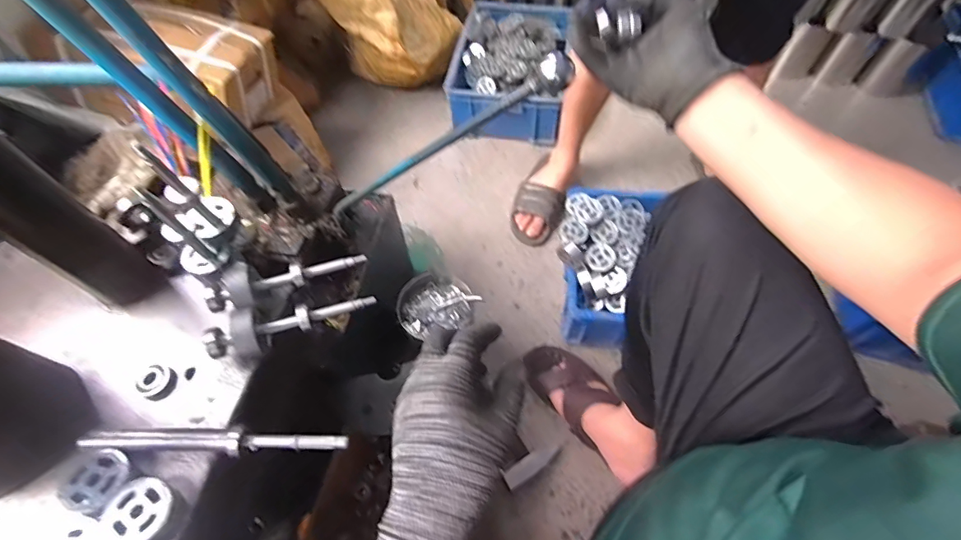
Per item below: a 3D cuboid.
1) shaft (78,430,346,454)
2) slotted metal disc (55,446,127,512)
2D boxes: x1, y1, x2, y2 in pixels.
[{"bbox_3d":[-0.244,0.158,0.428,0.237,0.019,0.018,1,60,3],"label":"shaft"},{"bbox_3d":[-0.336,0.183,0.404,0.045,0.012,0.049,-1,60,2],"label":"slotted metal disc"}]

